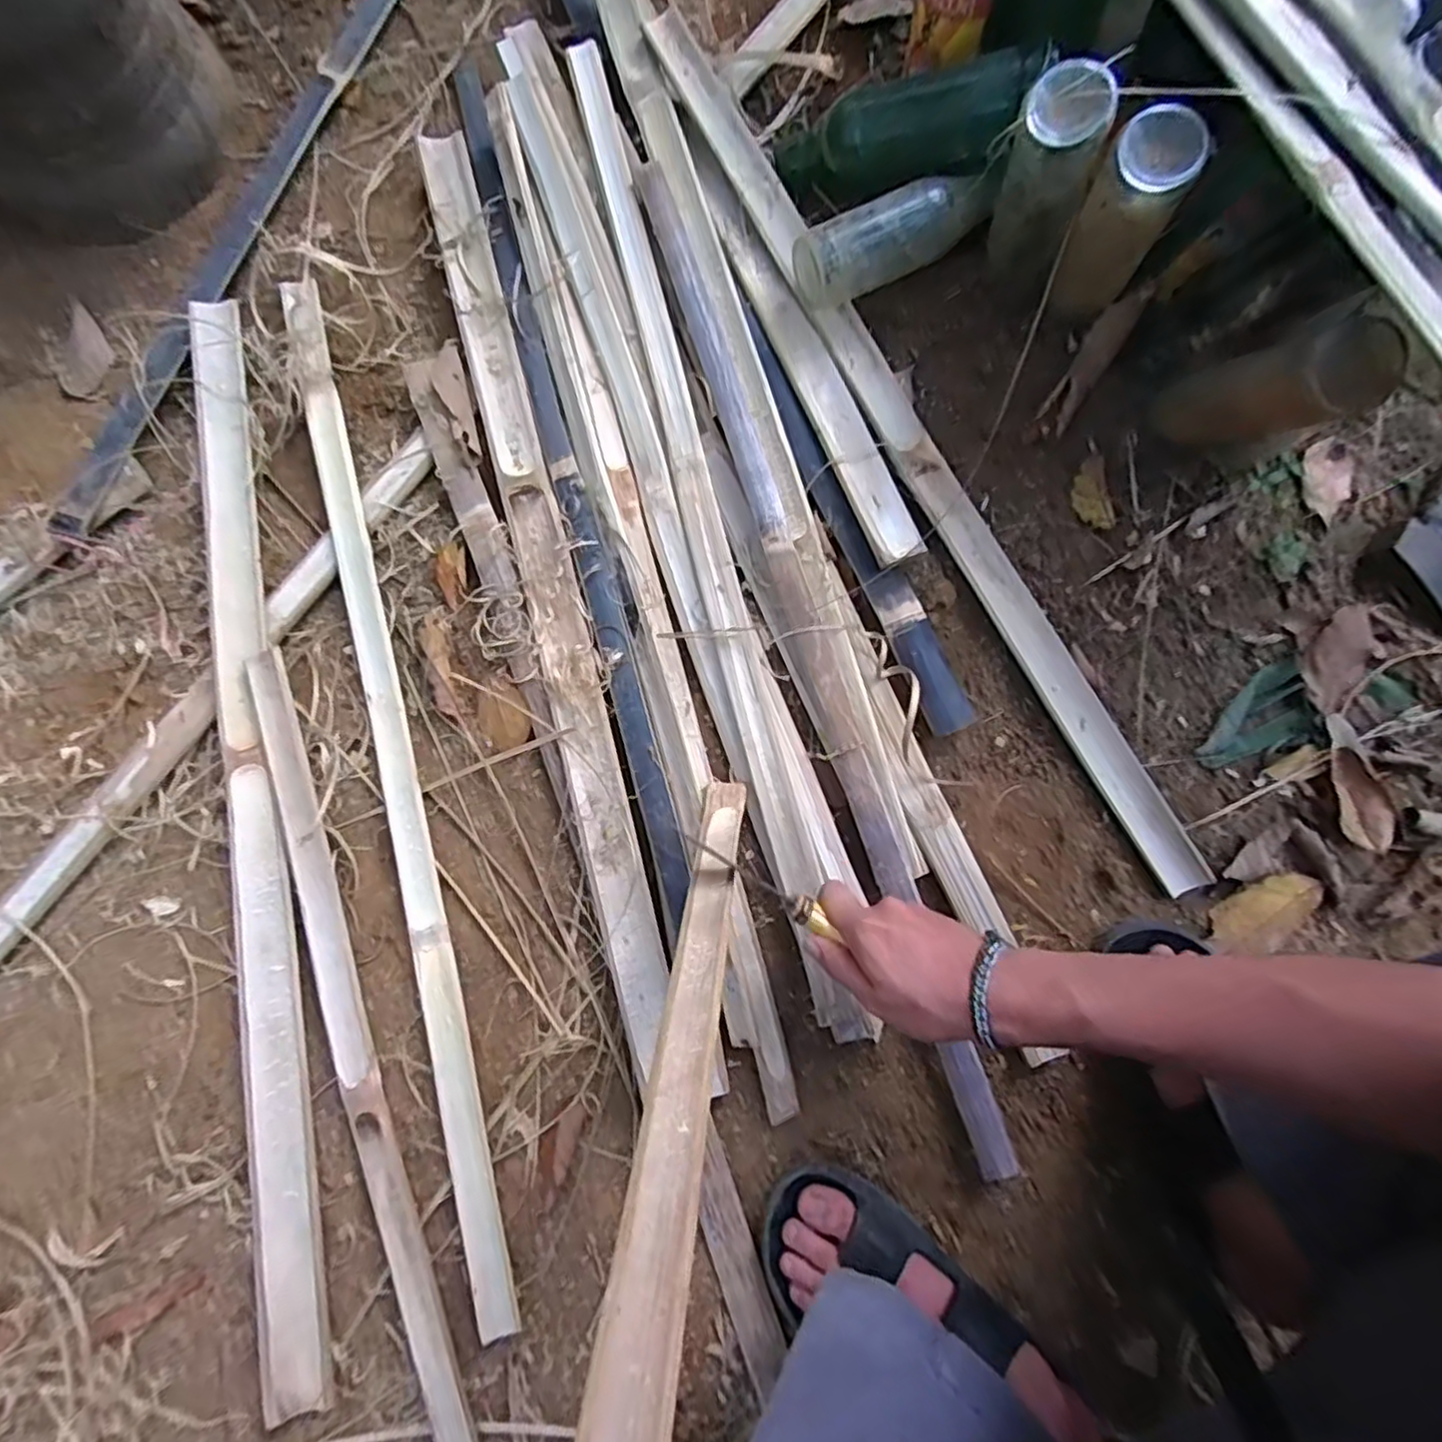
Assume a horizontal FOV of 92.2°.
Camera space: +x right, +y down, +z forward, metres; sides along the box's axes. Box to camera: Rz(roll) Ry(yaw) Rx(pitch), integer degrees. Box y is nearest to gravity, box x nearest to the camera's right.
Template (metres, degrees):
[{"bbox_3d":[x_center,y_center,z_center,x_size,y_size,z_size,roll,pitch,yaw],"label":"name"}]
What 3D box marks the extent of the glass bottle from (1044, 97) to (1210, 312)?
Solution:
[{"bbox_3d":[0.292,-0.366,0.517,0.059,0.143,0.060,44,82,7],"label":"glass bottle"}]

